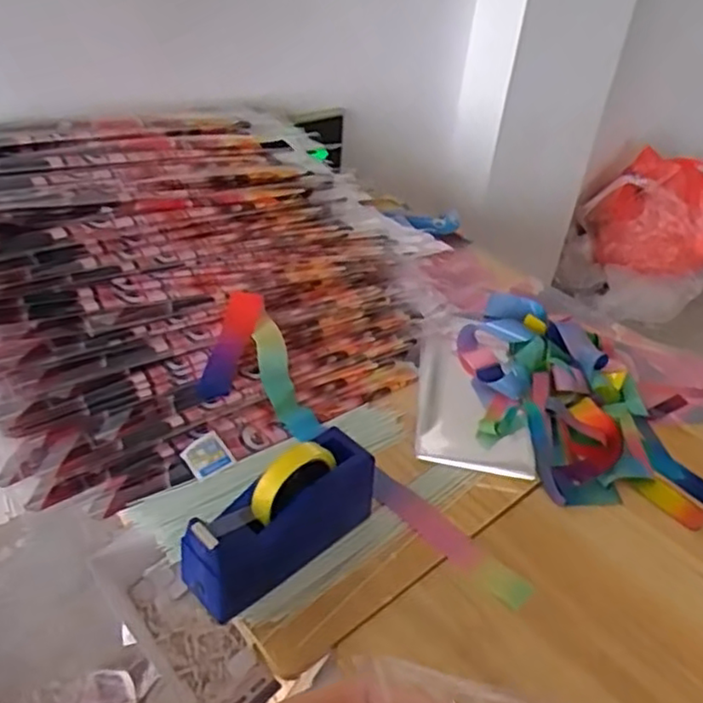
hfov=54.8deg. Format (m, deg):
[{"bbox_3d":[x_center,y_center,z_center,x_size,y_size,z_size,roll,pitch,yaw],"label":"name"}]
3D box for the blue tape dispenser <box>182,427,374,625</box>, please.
[{"bbox_3d":[-0.073,0.173,0.722,0.213,0.122,0.066,-26,47,-35],"label":"blue tape dispenser"}]

